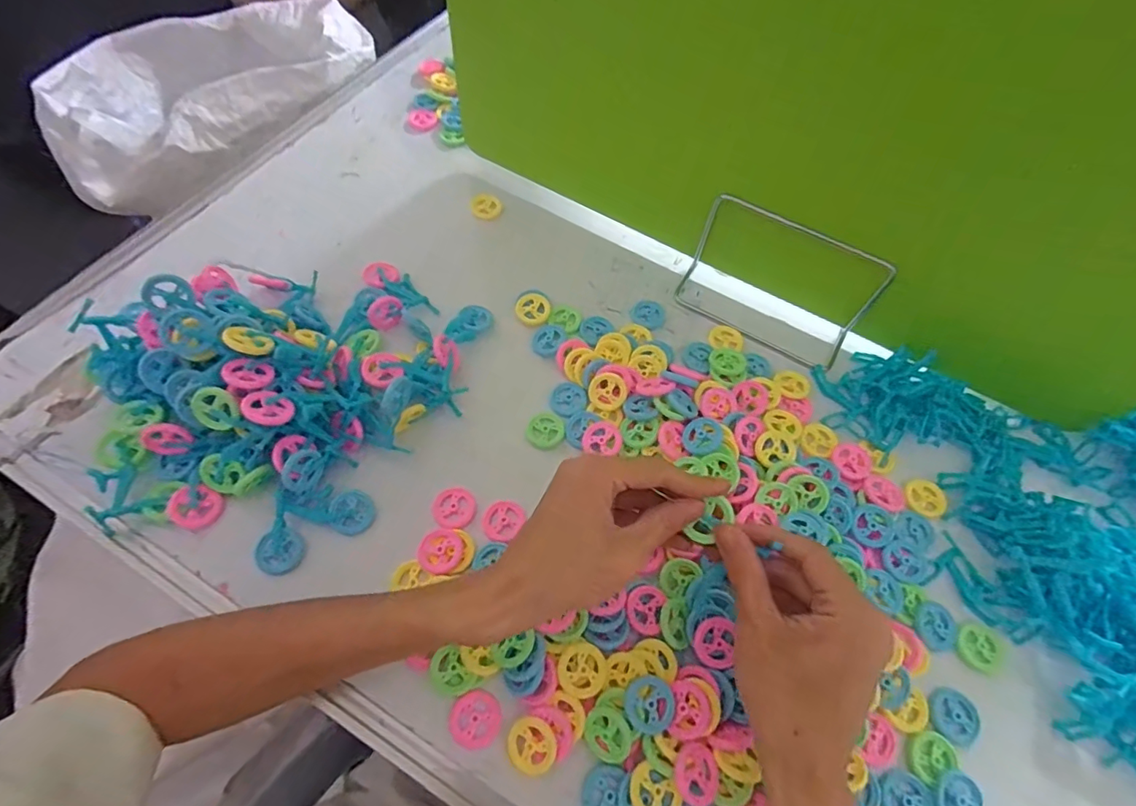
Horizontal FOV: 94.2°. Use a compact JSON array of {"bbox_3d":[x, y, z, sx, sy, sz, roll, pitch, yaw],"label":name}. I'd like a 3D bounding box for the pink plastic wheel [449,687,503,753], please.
[{"bbox_3d":[-0.055,0.190,0.317,0.029,0.011,0.030,1,62,-2],"label":"pink plastic wheel"}]

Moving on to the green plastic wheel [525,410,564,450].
[{"bbox_3d":[-0.017,0.021,0.407,0.029,0.006,0.029,1,62,-2],"label":"green plastic wheel"}]

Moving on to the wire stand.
[{"bbox_3d":[0.171,-0.097,0.433,0.150,0.085,0.053,27,63,13],"label":"wire stand"}]

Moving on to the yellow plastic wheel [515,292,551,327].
[{"bbox_3d":[-0.030,-0.081,0.456,0.029,0.006,0.030,1,62,-2],"label":"yellow plastic wheel"}]

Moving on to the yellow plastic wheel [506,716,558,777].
[{"bbox_3d":[-0.021,0.199,0.305,0.029,0.004,0.028,-4,71,12],"label":"yellow plastic wheel"}]

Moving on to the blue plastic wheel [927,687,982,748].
[{"bbox_3d":[0.238,0.194,0.325,0.029,0.004,0.029,1,62,-2],"label":"blue plastic wheel"}]

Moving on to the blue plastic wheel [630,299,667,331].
[{"bbox_3d":[0.072,-0.079,0.463,0.030,0.004,0.030,1,62,-2],"label":"blue plastic wheel"}]

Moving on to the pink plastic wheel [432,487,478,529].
[{"bbox_3d":[-0.081,0.075,0.376,0.029,0.006,0.030,1,62,-2],"label":"pink plastic wheel"}]

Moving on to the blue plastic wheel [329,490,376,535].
[{"bbox_3d":[-0.150,0.076,0.368,0.029,0.005,0.029,8,70,-22],"label":"blue plastic wheel"}]

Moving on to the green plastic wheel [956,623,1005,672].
[{"bbox_3d":[0.268,0.159,0.341,0.031,0.004,0.027,-32,68,-18],"label":"green plastic wheel"}]

